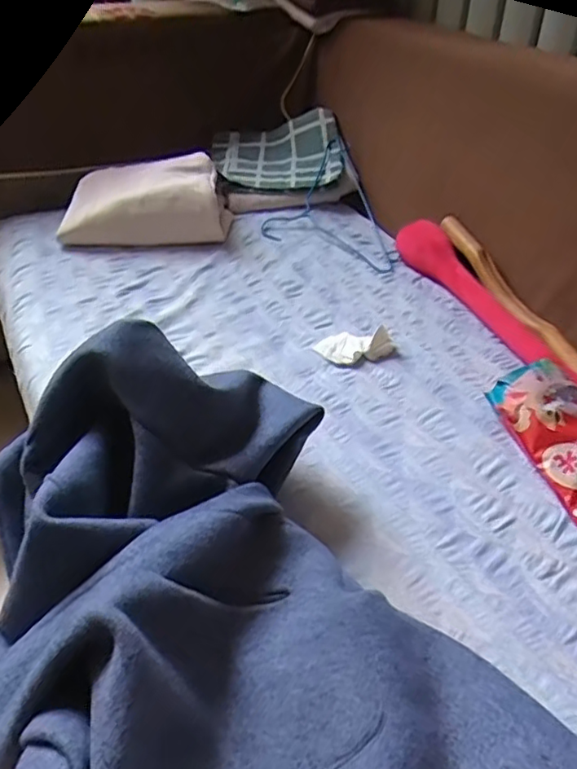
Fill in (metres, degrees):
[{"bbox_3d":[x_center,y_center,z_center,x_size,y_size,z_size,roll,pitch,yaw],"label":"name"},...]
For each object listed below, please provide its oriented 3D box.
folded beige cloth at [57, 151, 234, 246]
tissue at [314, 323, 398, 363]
[{"bbox_3d":[-0.262,-0.332,1.104,0.300,0.132,0.159,-4,39,-7],"label":"folded beige cloth"},{"bbox_3d":[0.096,-0.054,0.823,0.105,0.023,0.054,-5,39,-8],"label":"tissue"}]

